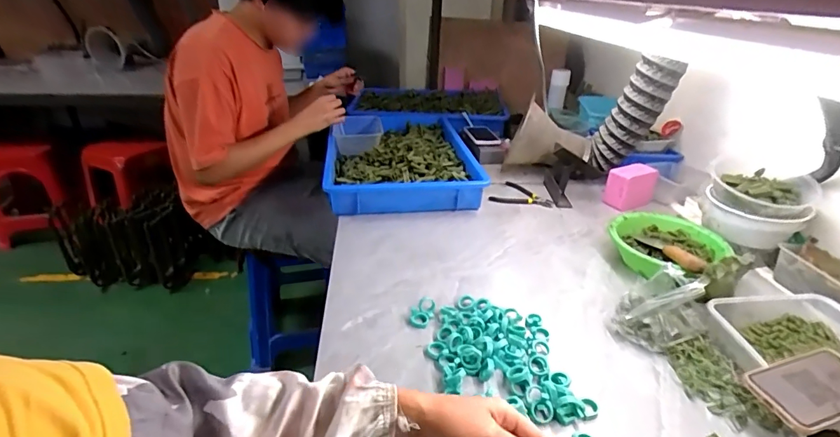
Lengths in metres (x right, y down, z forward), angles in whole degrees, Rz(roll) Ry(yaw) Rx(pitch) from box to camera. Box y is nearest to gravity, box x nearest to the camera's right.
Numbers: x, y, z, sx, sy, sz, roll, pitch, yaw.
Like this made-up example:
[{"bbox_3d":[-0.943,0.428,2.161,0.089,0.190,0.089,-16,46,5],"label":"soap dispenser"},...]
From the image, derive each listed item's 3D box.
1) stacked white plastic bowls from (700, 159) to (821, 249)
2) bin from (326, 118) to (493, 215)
[{"bbox_3d":[0.629,-0.027,0.823,0.162,0.127,0.151,1,28,-1],"label":"stacked white plastic bowls"},{"bbox_3d":[-0.056,-0.177,1.225,0.387,0.078,0.593,-2,28,-6],"label":"bin"}]

